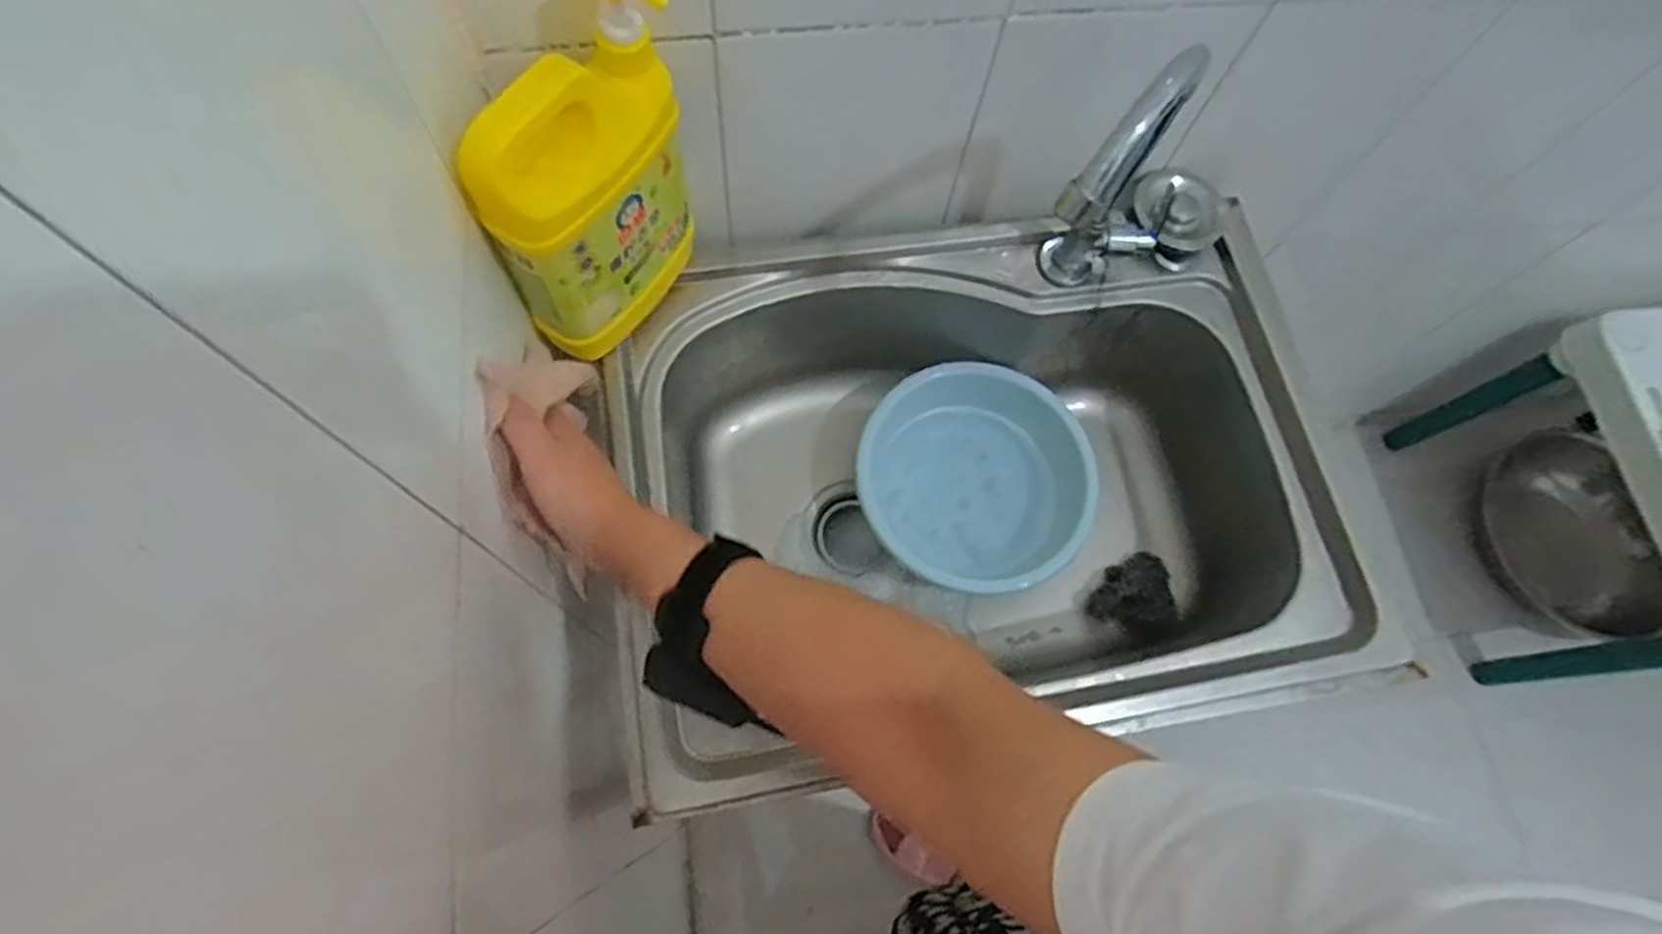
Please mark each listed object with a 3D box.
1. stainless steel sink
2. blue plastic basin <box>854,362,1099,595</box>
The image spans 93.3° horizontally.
[{"bbox_3d":[0.126,0.023,0.714,0.572,0.196,0.436,-6,71,-4],"label":"stainless steel sink"},{"bbox_3d":[0.135,0.016,0.761,0.216,0.078,0.207,1,70,-2],"label":"blue plastic basin"}]

